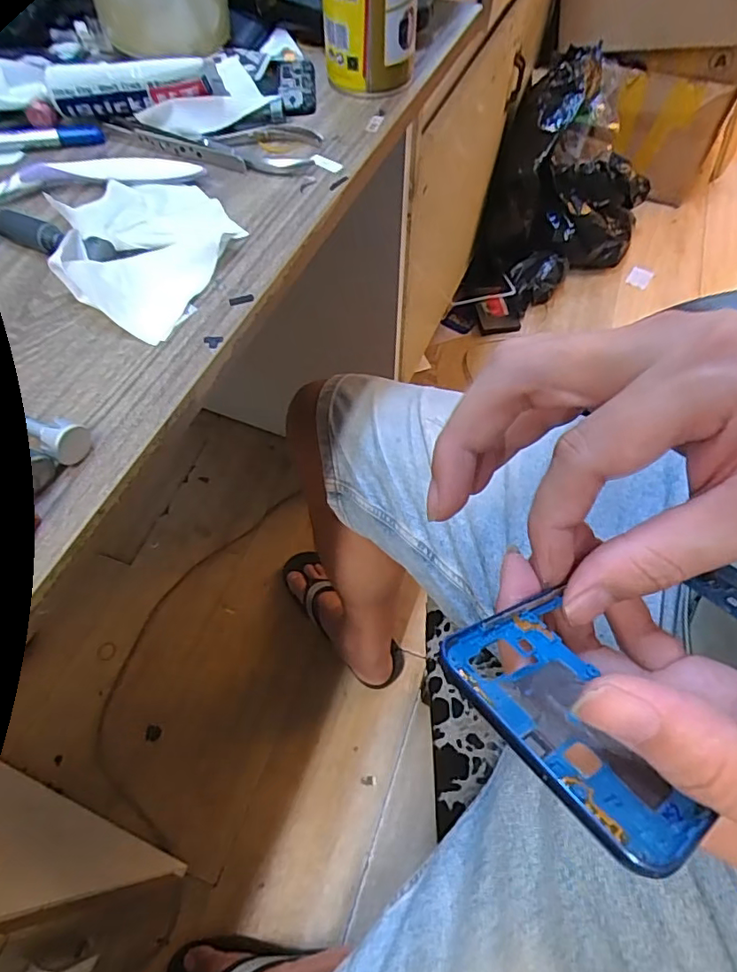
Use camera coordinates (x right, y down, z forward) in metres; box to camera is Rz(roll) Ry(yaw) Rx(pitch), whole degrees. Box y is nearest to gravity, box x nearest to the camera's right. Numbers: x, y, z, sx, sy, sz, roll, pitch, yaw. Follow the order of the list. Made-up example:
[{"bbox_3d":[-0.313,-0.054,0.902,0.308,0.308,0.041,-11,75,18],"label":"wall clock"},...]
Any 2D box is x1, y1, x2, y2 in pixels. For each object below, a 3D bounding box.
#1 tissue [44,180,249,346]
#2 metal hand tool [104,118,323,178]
[{"bbox_3d":[-0.128,-0.143,0.313,0.103,0.020,0.129,-37,66,-20],"label":"tissue"},{"bbox_3d":[-0.108,-0.232,0.372,0.146,0.011,0.051,7,60,4],"label":"metal hand tool"}]

